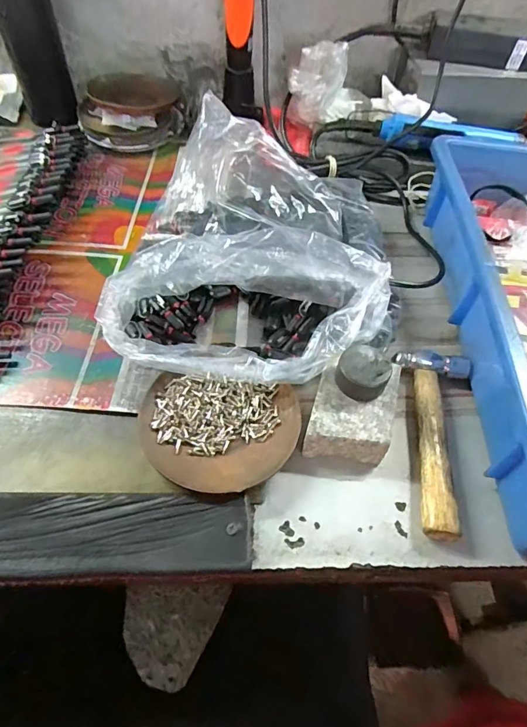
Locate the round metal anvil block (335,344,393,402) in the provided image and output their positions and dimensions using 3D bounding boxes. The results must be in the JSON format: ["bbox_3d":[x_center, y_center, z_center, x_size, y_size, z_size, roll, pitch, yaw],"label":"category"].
[{"bbox_3d":[0.074,0.007,0.323,0.037,0.023,0.039,2,52,-3],"label":"round metal anvil block"}]

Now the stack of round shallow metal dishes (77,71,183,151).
[{"bbox_3d":[-0.171,-0.329,0.568,0.132,0.047,0.134,-7,53,-10],"label":"stack of round shallow metal dishes"}]

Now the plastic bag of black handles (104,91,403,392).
[{"bbox_3d":[-0.001,-0.112,0.392,0.228,0.088,0.281,11,52,4],"label":"plastic bag of black handles"}]

